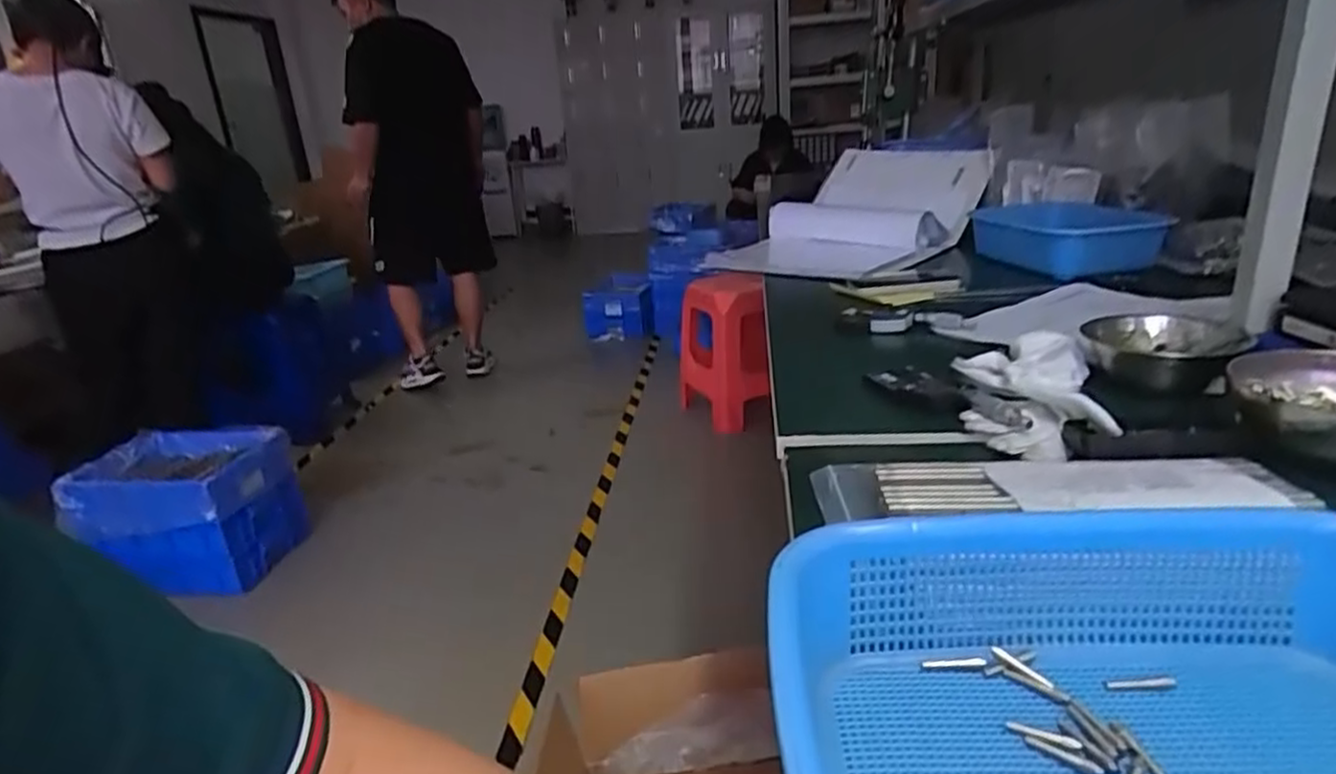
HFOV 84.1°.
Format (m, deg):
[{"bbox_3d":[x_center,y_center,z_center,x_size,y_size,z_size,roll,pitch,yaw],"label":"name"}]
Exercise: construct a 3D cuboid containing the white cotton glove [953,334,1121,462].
[{"bbox_3d":[0.305,0.005,0.632,0.112,0.037,0.199,4,23,21],"label":"white cotton glove"}]

